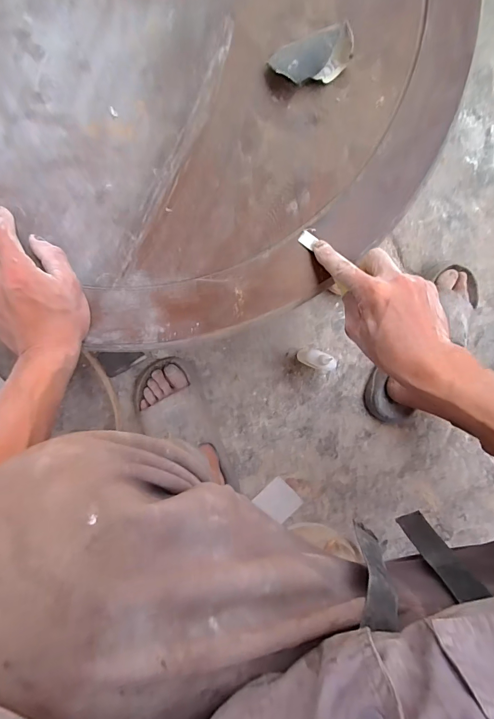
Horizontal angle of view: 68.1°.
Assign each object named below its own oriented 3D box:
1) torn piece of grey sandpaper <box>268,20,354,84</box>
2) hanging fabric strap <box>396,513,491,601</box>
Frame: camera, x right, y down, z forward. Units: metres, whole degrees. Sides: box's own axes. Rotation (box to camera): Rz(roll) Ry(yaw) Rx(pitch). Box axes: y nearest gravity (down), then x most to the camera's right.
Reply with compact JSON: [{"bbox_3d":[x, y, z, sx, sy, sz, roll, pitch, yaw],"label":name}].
[{"bbox_3d":[0.066,-0.304,0.371,0.082,0.032,0.034,-18,94,-2],"label":"torn piece of grey sandpaper"},{"bbox_3d":[0.195,0.195,0.375,0.033,0.135,0.006,-9,96,2],"label":"hanging fabric strap"}]

